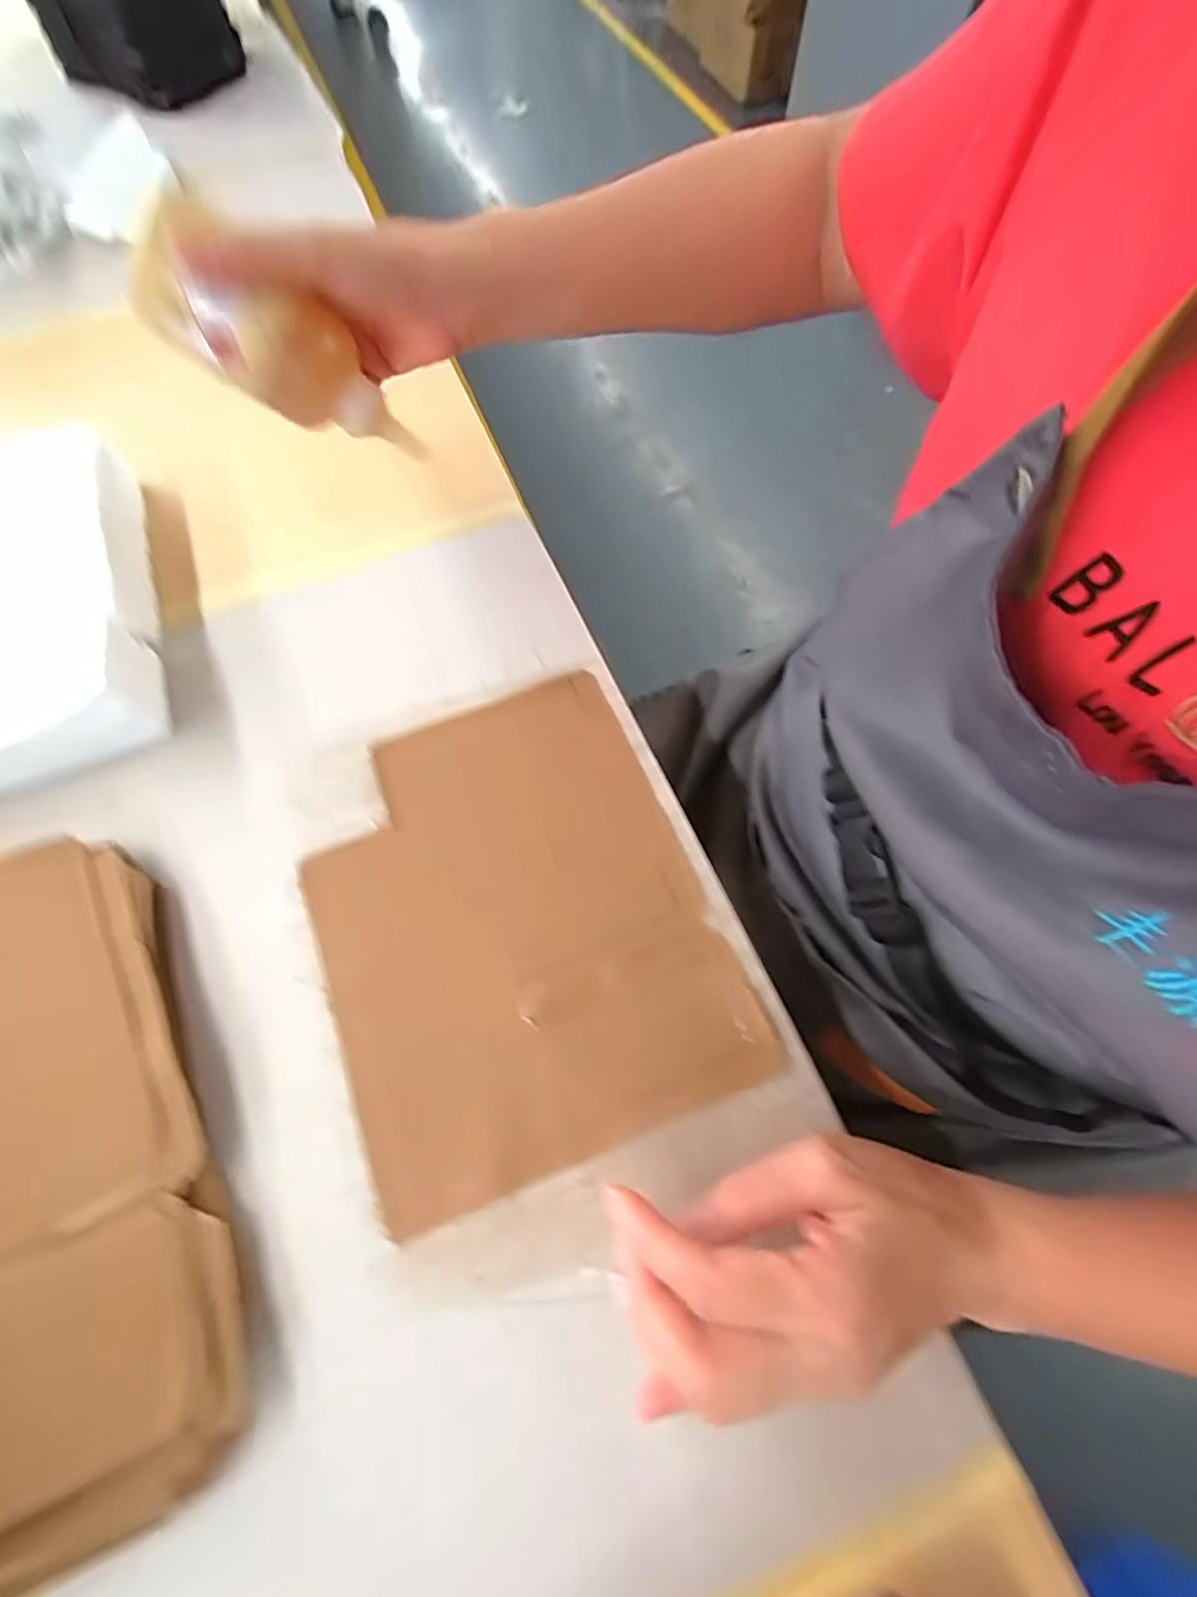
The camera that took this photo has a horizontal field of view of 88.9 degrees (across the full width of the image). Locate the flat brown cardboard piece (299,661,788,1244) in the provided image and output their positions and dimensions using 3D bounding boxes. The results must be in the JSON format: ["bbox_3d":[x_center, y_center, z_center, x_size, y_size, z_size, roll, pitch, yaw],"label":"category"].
[{"bbox_3d":[-0.046,0.055,0.315,0.187,0.010,0.236,-21,68,-10],"label":"flat brown cardboard piece"}]

